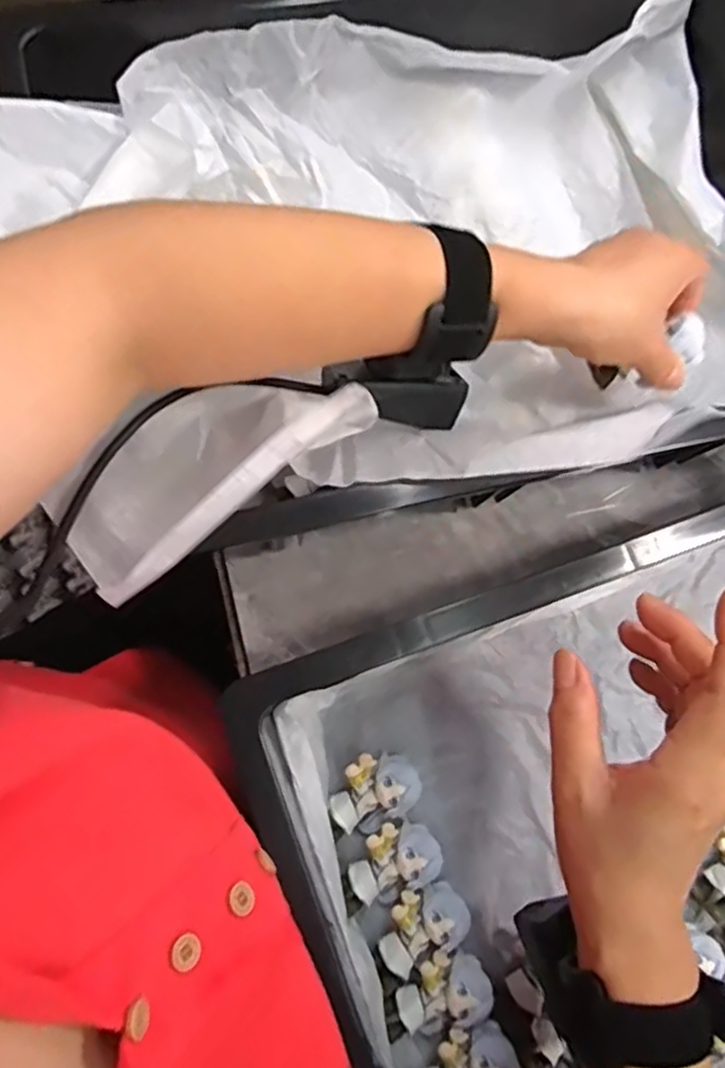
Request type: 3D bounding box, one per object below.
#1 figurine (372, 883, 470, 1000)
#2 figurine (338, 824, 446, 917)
[{"bbox_3d":[0.029,0.219,0.391,0.060,0.026,0.034,-37,85,-10],"label":"figurine"},{"bbox_3d":[0.014,0.187,0.394,0.059,0.025,0.036,-35,85,-10],"label":"figurine"}]

